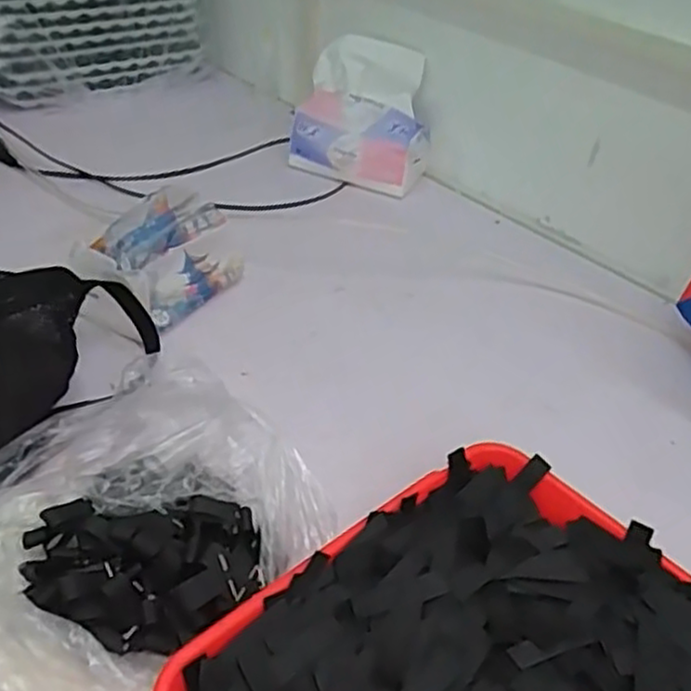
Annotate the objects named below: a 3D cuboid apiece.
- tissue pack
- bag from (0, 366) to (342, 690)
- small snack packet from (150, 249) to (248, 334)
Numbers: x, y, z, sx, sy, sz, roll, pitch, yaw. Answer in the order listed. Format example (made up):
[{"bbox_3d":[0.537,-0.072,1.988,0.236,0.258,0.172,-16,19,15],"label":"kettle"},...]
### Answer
[{"bbox_3d":[0.024,-0.285,0.888,0.164,0.141,0.100,16,40,10],"label":"tissue pack"},{"bbox_3d":[-0.142,0.114,0.448,0.213,0.051,0.223,28,44,23],"label":"bag"},{"bbox_3d":[-0.144,-0.058,0.673,0.036,0.036,0.126,27,43,22],"label":"small snack packet"}]

